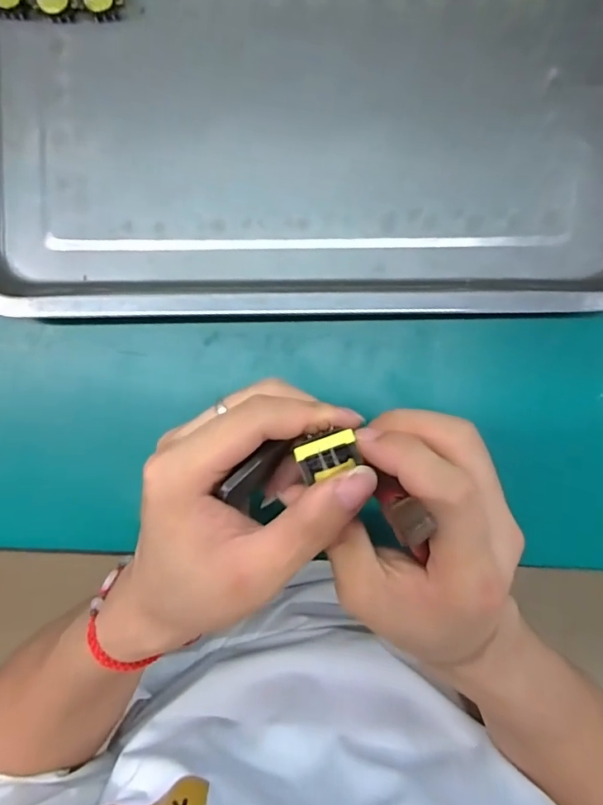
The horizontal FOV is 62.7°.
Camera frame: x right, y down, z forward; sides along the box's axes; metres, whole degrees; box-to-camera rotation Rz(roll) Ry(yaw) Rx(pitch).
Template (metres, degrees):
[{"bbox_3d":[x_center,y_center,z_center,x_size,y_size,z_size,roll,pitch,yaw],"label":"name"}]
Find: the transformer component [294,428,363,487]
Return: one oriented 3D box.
[{"bbox_3d":[0.010,0.020,0.198,0.024,0.016,0.014,-14,99,1],"label":"transformer component"}]

